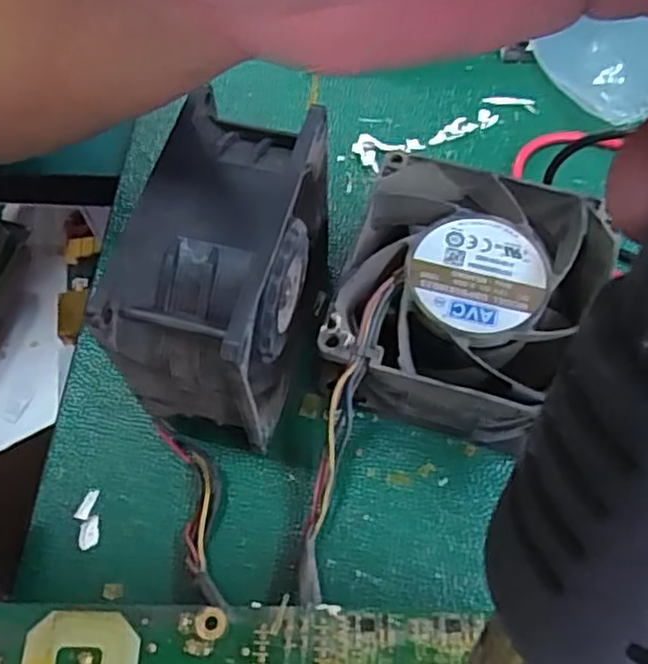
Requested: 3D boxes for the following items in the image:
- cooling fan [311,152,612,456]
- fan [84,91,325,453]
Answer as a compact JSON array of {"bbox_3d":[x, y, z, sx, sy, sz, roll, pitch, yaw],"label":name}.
[{"bbox_3d":[0.046,-0.010,0.232,0.075,0.040,0.082,15,65,9],"label":"cooling fan"},{"bbox_3d":[-0.026,-0.013,0.212,0.039,0.083,0.078,13,64,8],"label":"fan"}]

